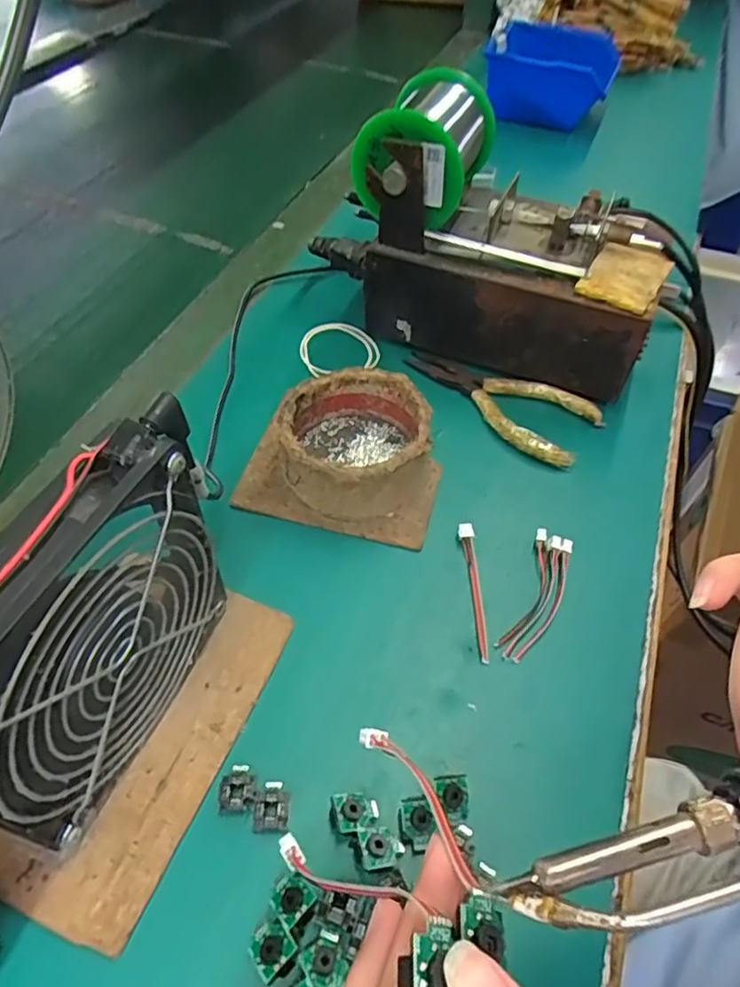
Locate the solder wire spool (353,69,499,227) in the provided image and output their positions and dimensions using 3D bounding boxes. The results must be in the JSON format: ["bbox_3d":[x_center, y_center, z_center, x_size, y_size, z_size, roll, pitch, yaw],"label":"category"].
[{"bbox_3d":[0.035,-0.217,0.384,0.070,0.057,0.099,17,52,11],"label":"solder wire spool"}]

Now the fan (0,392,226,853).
[{"bbox_3d":[-0.099,0.054,0.225,0.029,0.128,0.122,20,54,12],"label":"fan"}]

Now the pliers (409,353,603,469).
[{"bbox_3d":[0.081,-0.063,0.400,0.128,0.013,0.057,32,57,20],"label":"pliers"}]

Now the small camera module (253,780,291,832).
[{"bbox_3d":[-0.039,0.125,0.248,0.013,0.004,0.019,3,52,-1],"label":"small camera module"}]

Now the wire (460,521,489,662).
[{"bbox_3d":[0.054,0.048,0.313,0.008,0.008,0.074,-1,52,-4],"label":"wire"}]

